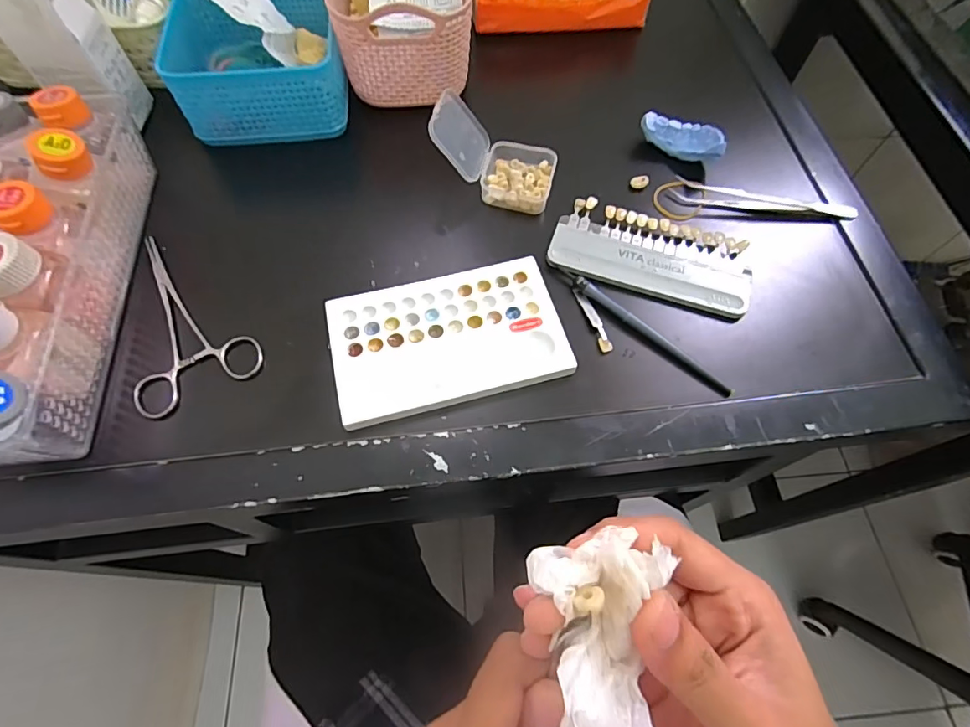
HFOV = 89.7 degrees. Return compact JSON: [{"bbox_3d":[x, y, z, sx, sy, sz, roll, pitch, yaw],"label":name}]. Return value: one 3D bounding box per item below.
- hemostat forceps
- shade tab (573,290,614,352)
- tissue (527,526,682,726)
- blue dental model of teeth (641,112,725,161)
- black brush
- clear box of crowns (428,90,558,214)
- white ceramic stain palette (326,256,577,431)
[{"bbox_3d":[-0.218,-0.035,0.344,0.081,0.009,0.143,-28,67,-14],"label":"hemostat forceps"},{"bbox_3d":[0.077,-0.031,0.344,0.009,0.005,0.052,-17,65,-9],"label":"shade tab"},{"bbox_3d":[0.032,0.087,0.140,0.037,0.020,0.072,2,82,0],"label":"tissue"},{"bbox_3d":[0.165,-0.189,0.406,0.069,0.024,0.021,30,67,13],"label":"blue dental model of teeth"},{"bbox_3d":[0.113,-0.019,0.336,0.128,0.009,0.010,40,69,17],"label":"black brush"},{"bbox_3d":[0.009,-0.165,0.378,0.091,0.057,0.056,12,64,5],"label":"clear box of crowns"},{"bbox_3d":[-0.025,-0.019,0.332,0.151,0.010,0.094,-14,64,-8],"label":"white ceramic stain palette"}]

